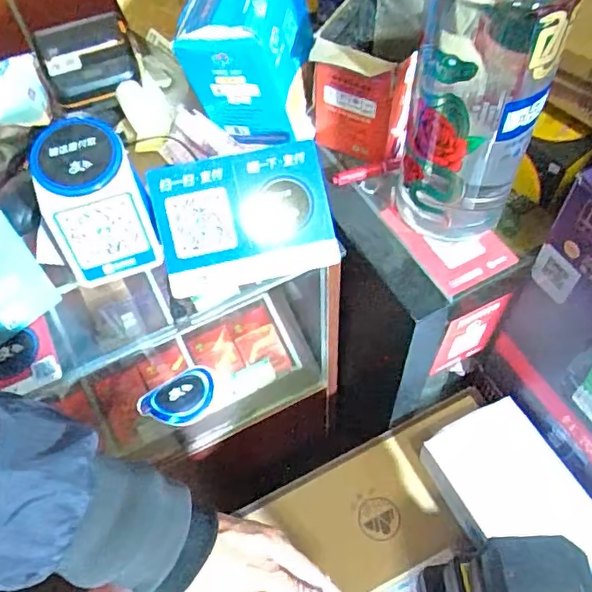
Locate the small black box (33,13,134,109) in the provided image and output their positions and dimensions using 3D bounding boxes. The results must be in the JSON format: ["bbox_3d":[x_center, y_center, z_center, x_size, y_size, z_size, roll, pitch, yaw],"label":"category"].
[{"bbox_3d":[-0.251,-0.285,0.696,0.104,0.038,0.114,-19,58,-9],"label":"small black box"}]

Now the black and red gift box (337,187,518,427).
[{"bbox_3d":[0.120,0.006,0.663,0.132,0.256,0.174,-28,60,-15],"label":"black and red gift box"}]

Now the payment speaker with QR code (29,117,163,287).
[{"bbox_3d":[-0.182,-0.085,0.516,0.090,0.105,0.097,-19,58,-9],"label":"payment speaker with QR code"}]

